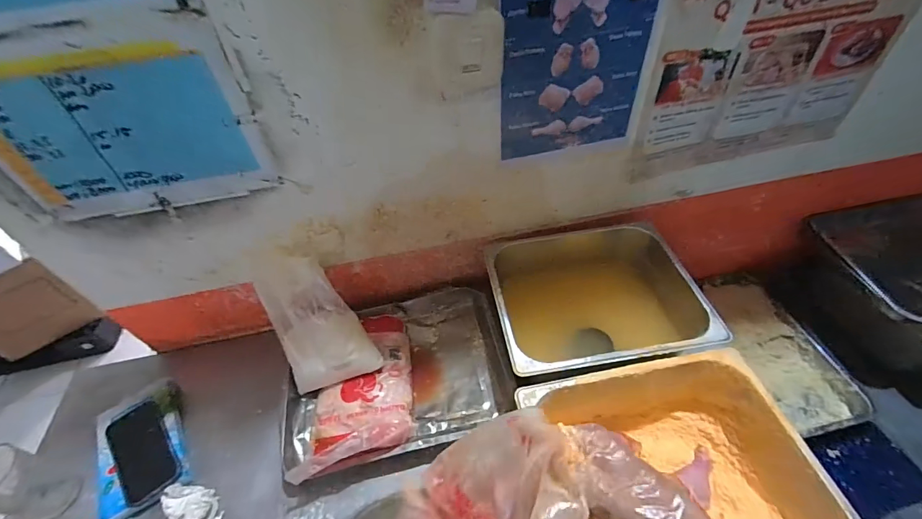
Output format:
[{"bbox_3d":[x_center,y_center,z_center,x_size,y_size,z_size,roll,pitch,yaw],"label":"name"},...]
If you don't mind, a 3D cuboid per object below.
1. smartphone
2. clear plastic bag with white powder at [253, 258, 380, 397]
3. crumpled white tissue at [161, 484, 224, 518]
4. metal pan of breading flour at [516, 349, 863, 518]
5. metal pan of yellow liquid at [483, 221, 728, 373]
[{"bbox_3d":[-0.495,0.297,0.624,0.076,0.016,0.160,-34,54,-24],"label":"smartphone"},{"bbox_3d":[-0.244,0.100,0.664,0.137,0.236,0.047,-20,13,7],"label":"clear plastic bag with white powder"},{"bbox_3d":[-0.383,0.352,0.567,0.066,0.053,0.057,13,50,15],"label":"crumpled white tissue"},{"bbox_3d":[0.253,0.284,0.515,0.312,0.138,0.267,-10,48,-5],"label":"metal pan of breading flour"},{"bbox_3d":[0.222,0.087,0.704,0.324,0.145,0.268,-8,48,-3],"label":"metal pan of yellow liquid"}]

